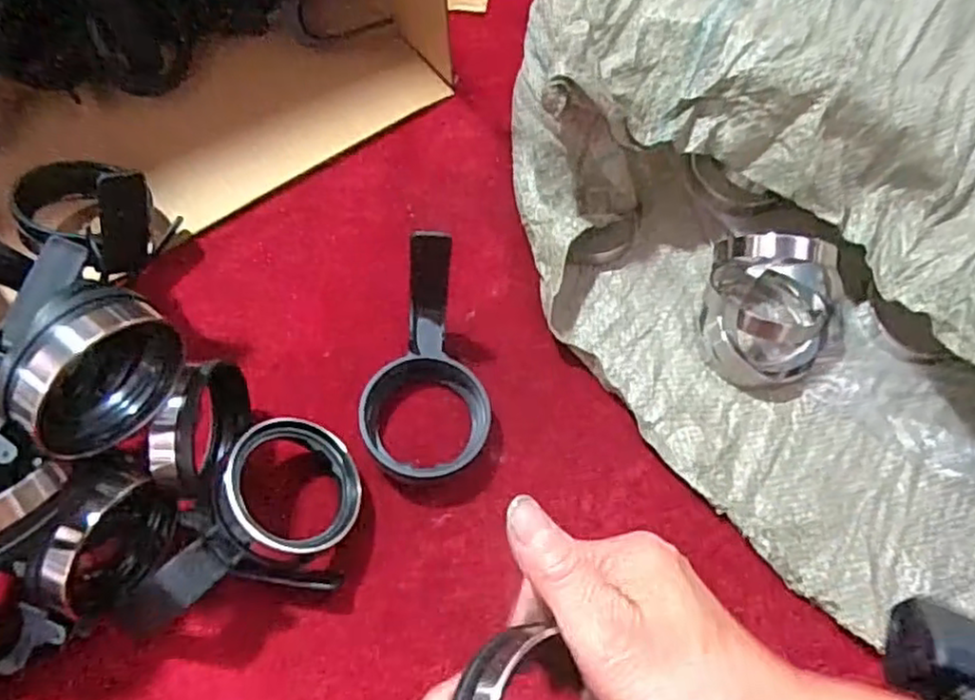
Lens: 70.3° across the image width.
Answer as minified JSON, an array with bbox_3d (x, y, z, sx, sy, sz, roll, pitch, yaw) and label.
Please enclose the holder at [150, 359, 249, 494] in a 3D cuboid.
[{"bbox_3d":[-0.146,0.038,0.359,0.019,0.072,0.066,14,66,4],"label":"holder"}]

